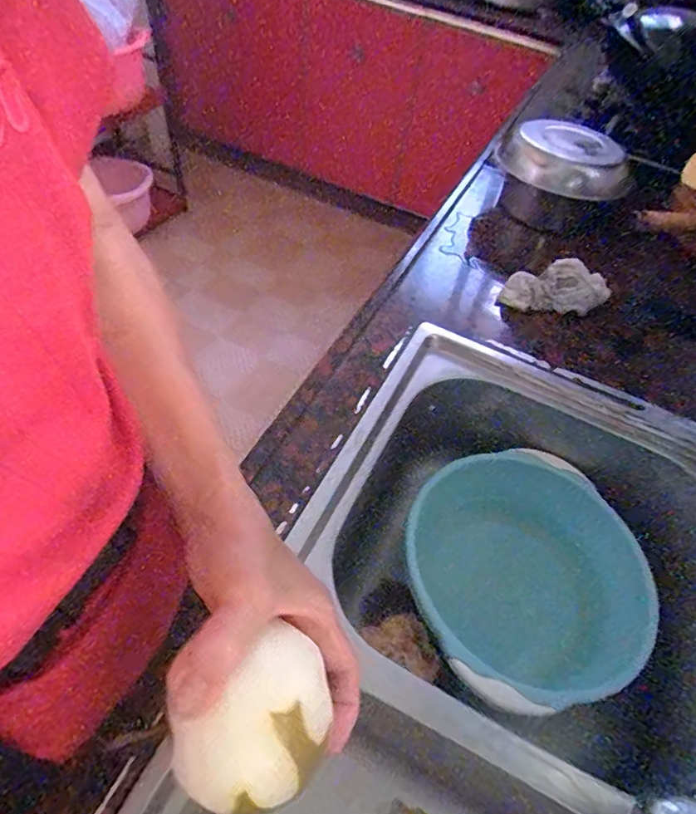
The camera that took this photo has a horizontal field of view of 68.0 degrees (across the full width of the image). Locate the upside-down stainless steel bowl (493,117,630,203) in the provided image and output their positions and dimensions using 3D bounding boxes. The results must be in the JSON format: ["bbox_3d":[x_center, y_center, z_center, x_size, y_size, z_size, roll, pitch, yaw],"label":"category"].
[{"bbox_3d":[0.324,-0.378,0.778,0.191,0.064,0.171,20,52,7],"label":"upside-down stainless steel bowl"}]

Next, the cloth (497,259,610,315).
[{"bbox_3d":[0.265,-0.157,0.674,0.129,0.058,0.034,5,46,31],"label":"cloth"}]

